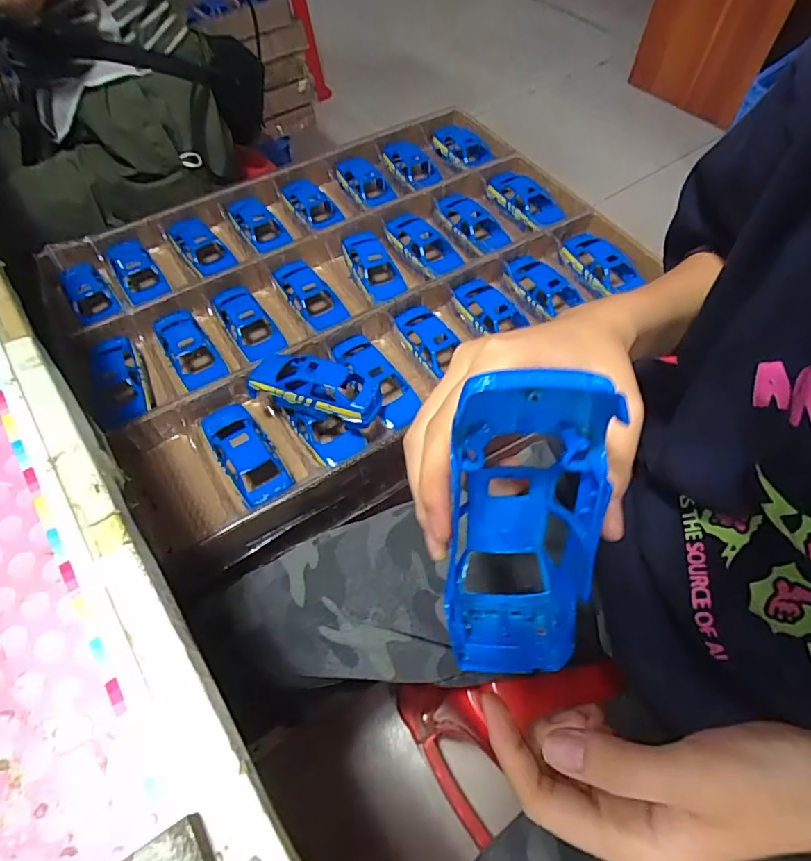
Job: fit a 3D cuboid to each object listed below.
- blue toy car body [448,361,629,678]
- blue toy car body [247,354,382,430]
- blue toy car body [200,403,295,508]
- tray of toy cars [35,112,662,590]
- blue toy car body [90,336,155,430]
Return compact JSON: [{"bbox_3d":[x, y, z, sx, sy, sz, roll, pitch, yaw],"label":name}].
[{"bbox_3d":[0.045,0.035,0.201,0.054,0.126,0.041,-2,29,-3],"label":"blue toy car body"},{"bbox_3d":[-0.088,-0.045,0.500,0.133,0.041,0.060,18,60,11],"label":"blue toy car body"},{"bbox_3d":[-0.155,0.022,0.497,0.049,0.034,0.121,-31,63,-17],"label":"blue toy car body"},{"bbox_3d":[-0.063,-0.169,0.626,0.620,0.080,0.455,-28,62,-16],"label":"tray of toy cars"},{"bbox_3d":[-0.307,-0.057,0.554,0.052,0.035,0.103,-20,61,-11],"label":"blue toy car body"}]

